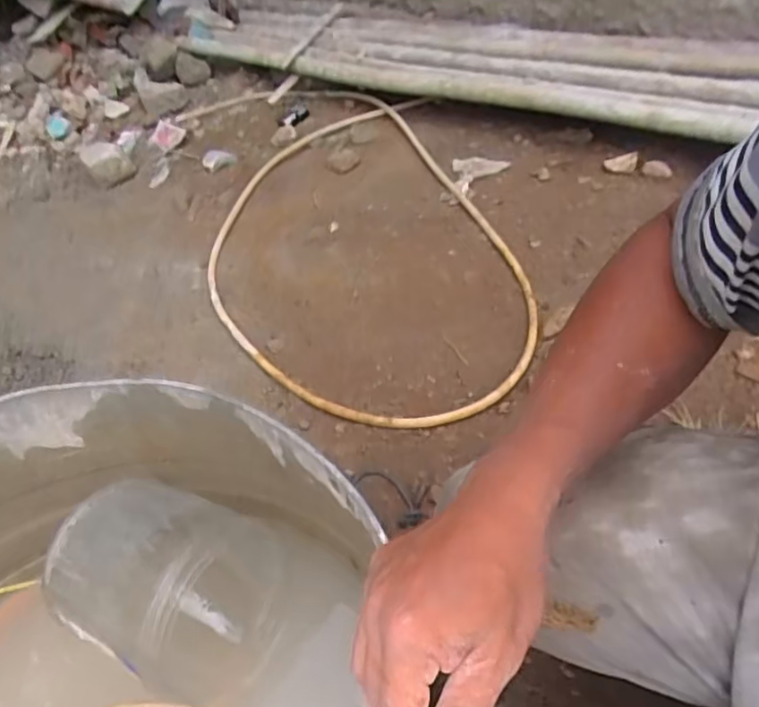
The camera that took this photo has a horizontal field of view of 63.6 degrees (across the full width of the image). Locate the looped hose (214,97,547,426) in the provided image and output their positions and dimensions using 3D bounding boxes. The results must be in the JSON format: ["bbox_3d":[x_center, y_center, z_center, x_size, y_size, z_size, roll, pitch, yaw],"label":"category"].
[{"bbox_3d":[-0.076,-0.251,1.367,0.630,0.052,1.078,-18,47,-7],"label":"looped hose"}]

